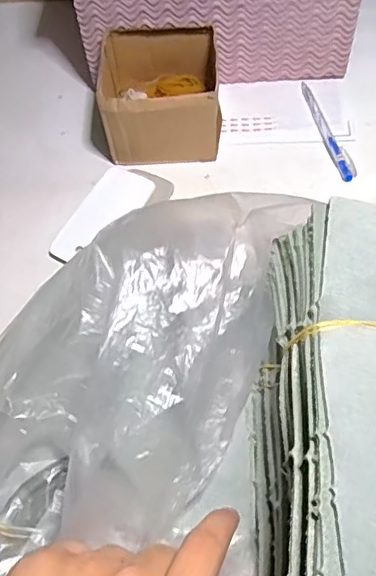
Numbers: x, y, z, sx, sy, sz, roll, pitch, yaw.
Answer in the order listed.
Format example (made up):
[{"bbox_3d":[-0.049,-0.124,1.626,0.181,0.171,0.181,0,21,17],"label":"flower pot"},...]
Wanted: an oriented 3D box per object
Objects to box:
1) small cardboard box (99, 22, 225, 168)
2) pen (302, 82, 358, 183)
[{"bbox_3d":[-0.027,-0.179,0.523,0.105,0.076,0.114,-4,59,2],"label":"small cardboard box"},{"bbox_3d":[0.131,-0.152,0.532,0.016,0.010,0.130,-12,59,-3],"label":"pen"}]

